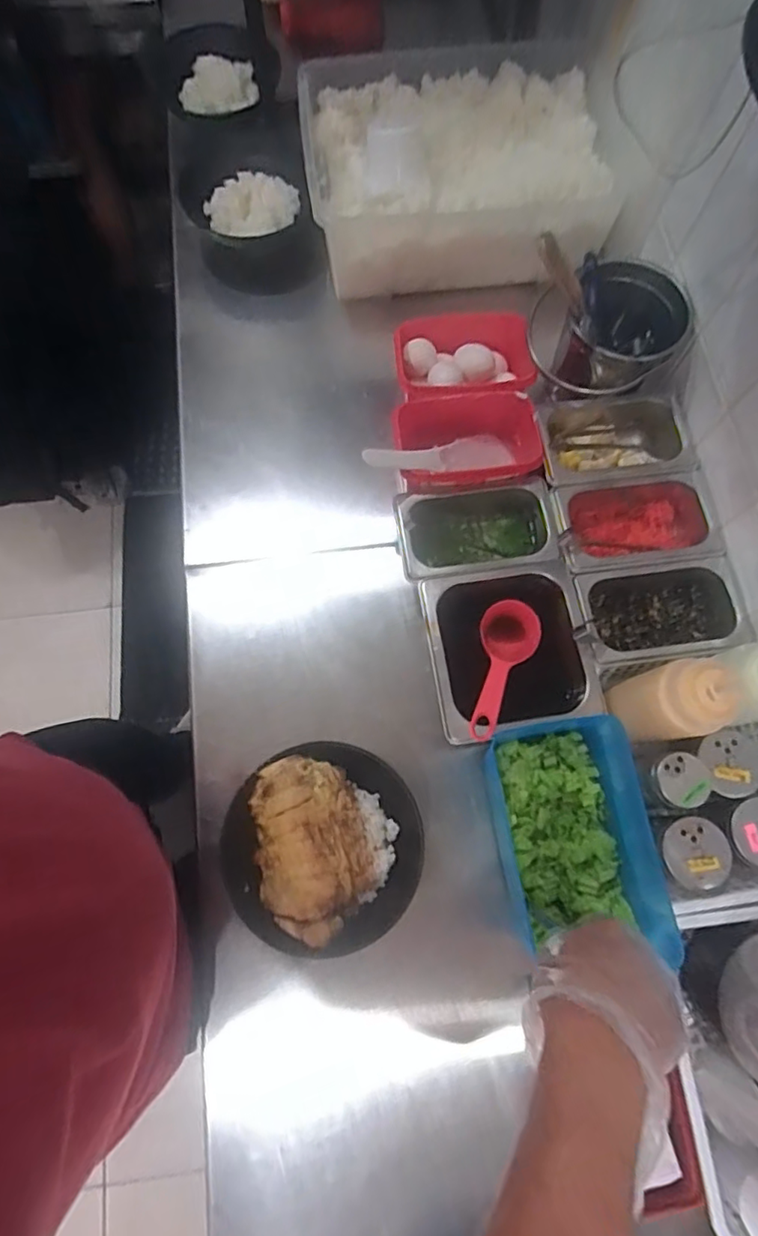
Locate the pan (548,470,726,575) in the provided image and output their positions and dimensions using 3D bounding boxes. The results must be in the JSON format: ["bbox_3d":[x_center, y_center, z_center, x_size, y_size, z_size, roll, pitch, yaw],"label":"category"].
[{"bbox_3d":[0.286,-0.104,0.671,0.189,0.073,0.105,-9,74,-3],"label":"pan"}]

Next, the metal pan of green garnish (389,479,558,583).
[{"bbox_3d":[0.106,-0.092,0.672,0.174,0.069,0.101,-7,74,-2],"label":"metal pan of green garnish"}]

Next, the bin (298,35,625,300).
[{"bbox_3d":[0.093,-0.591,0.782,0.368,0.111,0.289,-4,74,-2],"label":"bin"}]

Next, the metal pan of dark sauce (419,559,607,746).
[{"bbox_3d":[0.139,0.037,0.639,0.174,0.081,0.171,-10,74,-3],"label":"metal pan of dark sauce"}]

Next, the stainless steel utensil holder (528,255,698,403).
[{"bbox_3d":[0.263,-0.329,0.678,0.156,0.111,0.142,0,74,0],"label":"stainless steel utensil holder"}]

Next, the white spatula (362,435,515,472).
[{"bbox_3d":[0.064,-0.185,0.665,0.194,0.025,0.048,-11,73,-30],"label":"white spatula"}]

